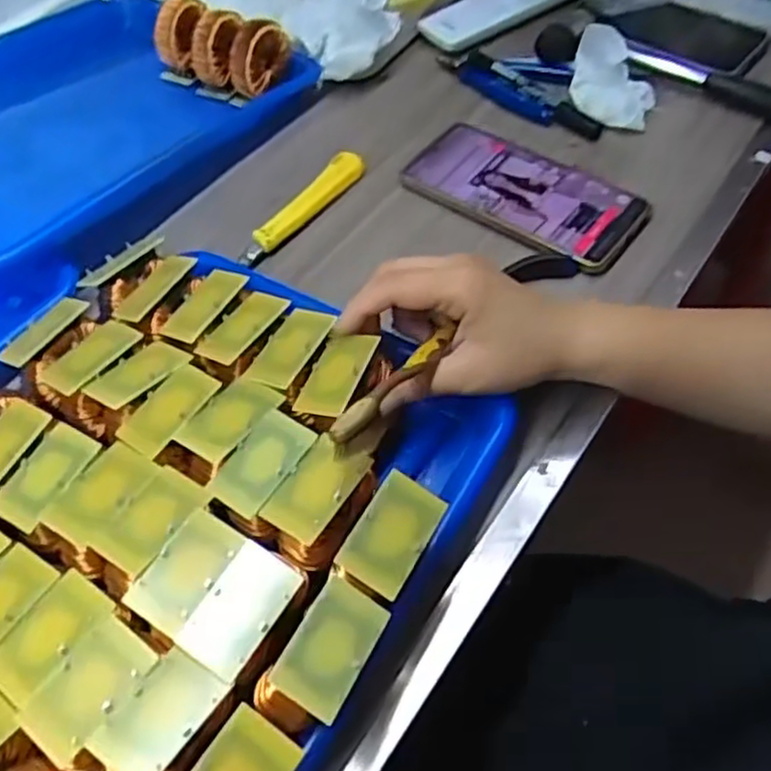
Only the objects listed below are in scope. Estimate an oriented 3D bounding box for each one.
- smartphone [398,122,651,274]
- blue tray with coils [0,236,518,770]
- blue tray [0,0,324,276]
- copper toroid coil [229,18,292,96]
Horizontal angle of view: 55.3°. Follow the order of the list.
[{"bbox_3d":[0.096,-0.138,0.528,0.169,0.013,0.087,32,62,23],"label":"smartphone"},{"bbox_3d":[-0.115,0.072,0.353,0.259,0.061,0.315,27,60,21],"label":"blue tray with coils"},{"bbox_3d":[-0.242,-0.205,0.560,0.256,0.041,0.328,27,53,16],"label":"blue tray"},{"bbox_3d":[-0.101,-0.258,0.583,0.032,0.057,0.058,13,56,12],"label":"copper toroid coil"}]

